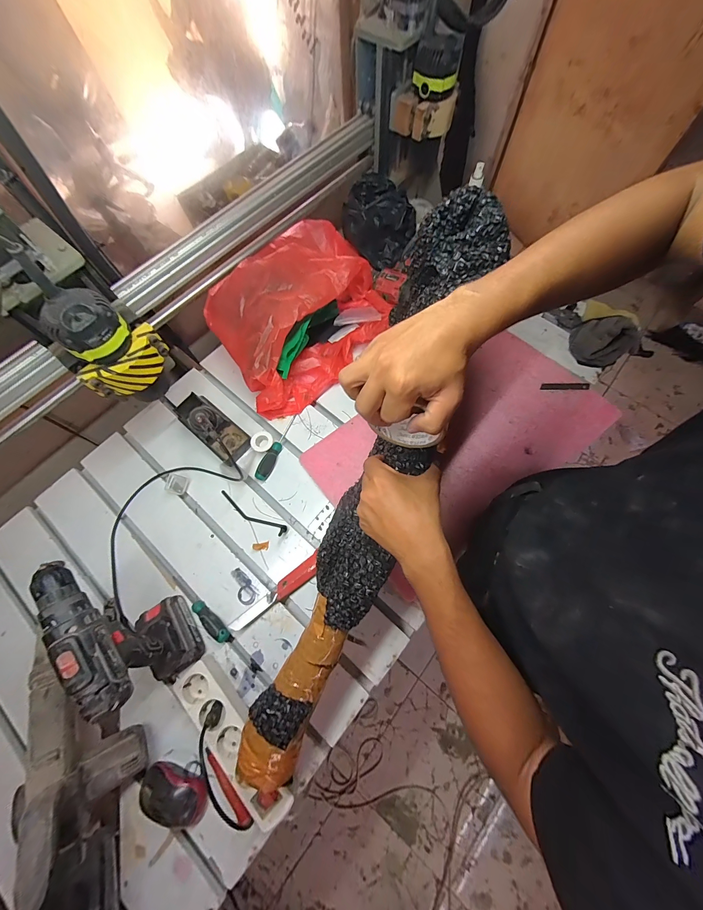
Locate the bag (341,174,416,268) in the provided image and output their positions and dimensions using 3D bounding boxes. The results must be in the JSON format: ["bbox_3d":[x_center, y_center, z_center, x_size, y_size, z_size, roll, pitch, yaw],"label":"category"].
[{"bbox_3d":[0.059,-0.530,0.723,0.125,0.119,0.142,-40,75,-11],"label":"bag"}]

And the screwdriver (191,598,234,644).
[{"bbox_3d":[-0.236,0.280,0.532,0.089,0.022,0.024,37,76,13],"label":"screwdriver"}]

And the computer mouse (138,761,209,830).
[{"bbox_3d":[-0.256,0.485,0.453,0.100,0.033,0.059,20,73,8],"label":"computer mouse"}]

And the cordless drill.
[{"bbox_3d":[-0.322,0.248,0.443,0.179,0.213,0.090,41,77,13],"label":"cordless drill"}]

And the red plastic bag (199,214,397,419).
[{"bbox_3d":[-0.102,-0.315,0.664,0.416,0.160,0.300,-43,75,-12],"label":"red plastic bag"}]

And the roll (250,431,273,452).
[{"bbox_3d":[-0.178,-0.027,0.635,0.041,0.019,0.043,0,71,1],"label":"roll"}]

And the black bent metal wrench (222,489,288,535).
[{"bbox_3d":[-0.189,0.109,0.595,0.146,0.016,0.024,27,74,10],"label":"black bent metal wrench"}]

